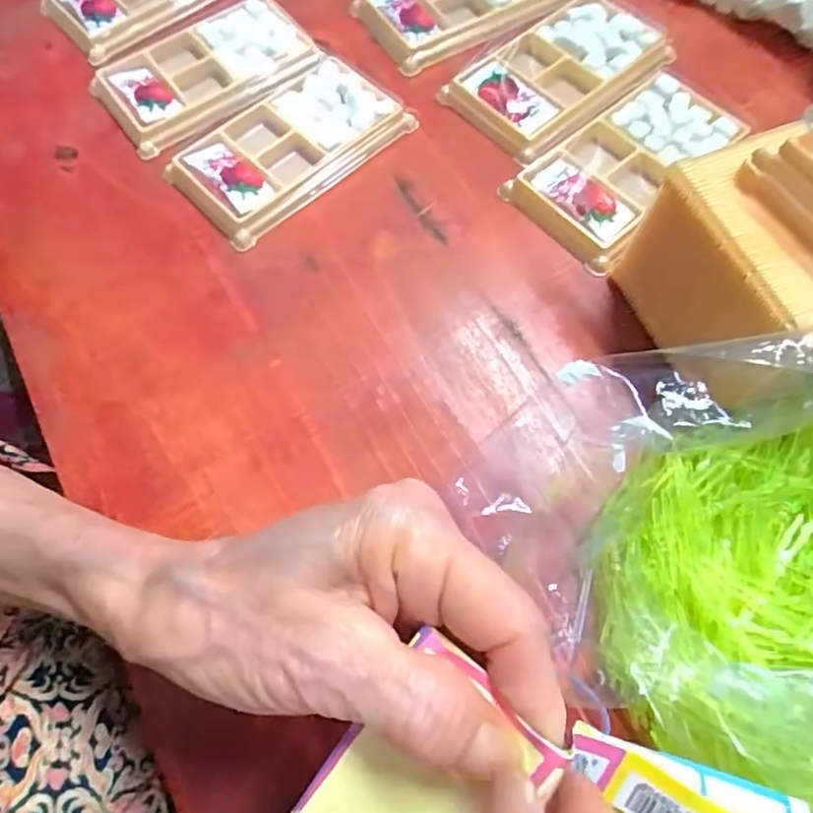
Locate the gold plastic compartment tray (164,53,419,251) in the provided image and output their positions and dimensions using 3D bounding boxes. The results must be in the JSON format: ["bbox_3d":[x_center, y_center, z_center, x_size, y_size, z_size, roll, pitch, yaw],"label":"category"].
[{"bbox_3d":[-0.072,-0.160,0.356,0.135,0.014,0.082,-41,72,-14],"label":"gold plastic compartment tray"}]

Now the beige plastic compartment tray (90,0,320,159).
[{"bbox_3d":[-0.134,-0.222,0.384,0.131,0.014,0.092,-37,71,-12],"label":"beige plastic compartment tray"}]

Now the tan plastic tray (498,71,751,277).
[{"bbox_3d":[0.132,-0.143,0.342,0.135,0.013,0.075,-40,71,-13],"label":"tan plastic tray"}]

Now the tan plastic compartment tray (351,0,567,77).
[{"bbox_3d":[0.041,-0.280,0.400,0.137,0.008,0.089,-30,69,-10],"label":"tan plastic compartment tray"}]

